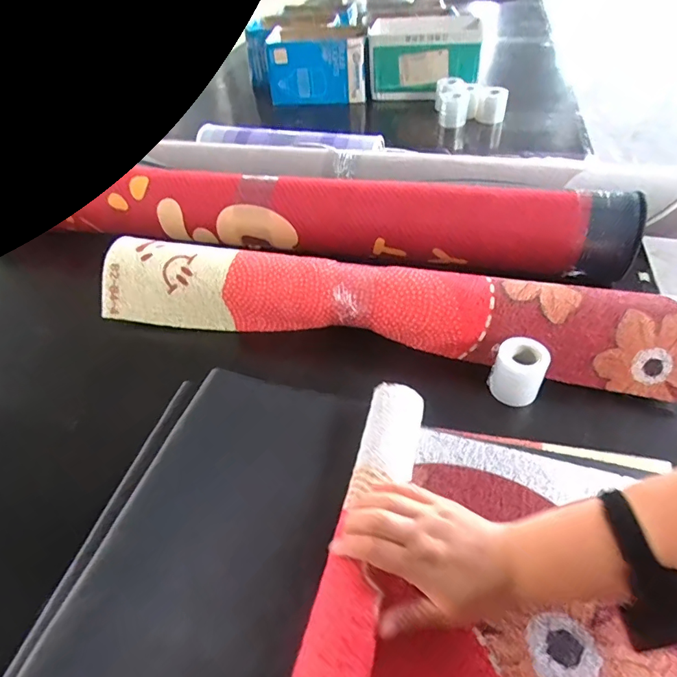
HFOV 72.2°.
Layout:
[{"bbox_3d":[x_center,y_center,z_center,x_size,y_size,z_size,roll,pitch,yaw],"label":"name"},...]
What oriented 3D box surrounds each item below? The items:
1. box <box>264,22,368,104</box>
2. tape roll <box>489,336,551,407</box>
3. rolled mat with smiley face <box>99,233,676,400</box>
[{"bbox_3d":[-0.055,-0.814,1.352,0.283,0.175,0.207,2,44,8],"label":"box"},{"bbox_3d":[0.219,0.037,0.562,0.060,0.066,0.059,16,48,21],"label":"tape roll"},{"bbox_3d":[0.037,-0.041,0.628,0.791,0.089,0.104,8,46,14],"label":"rolled mat with smiley face"}]

